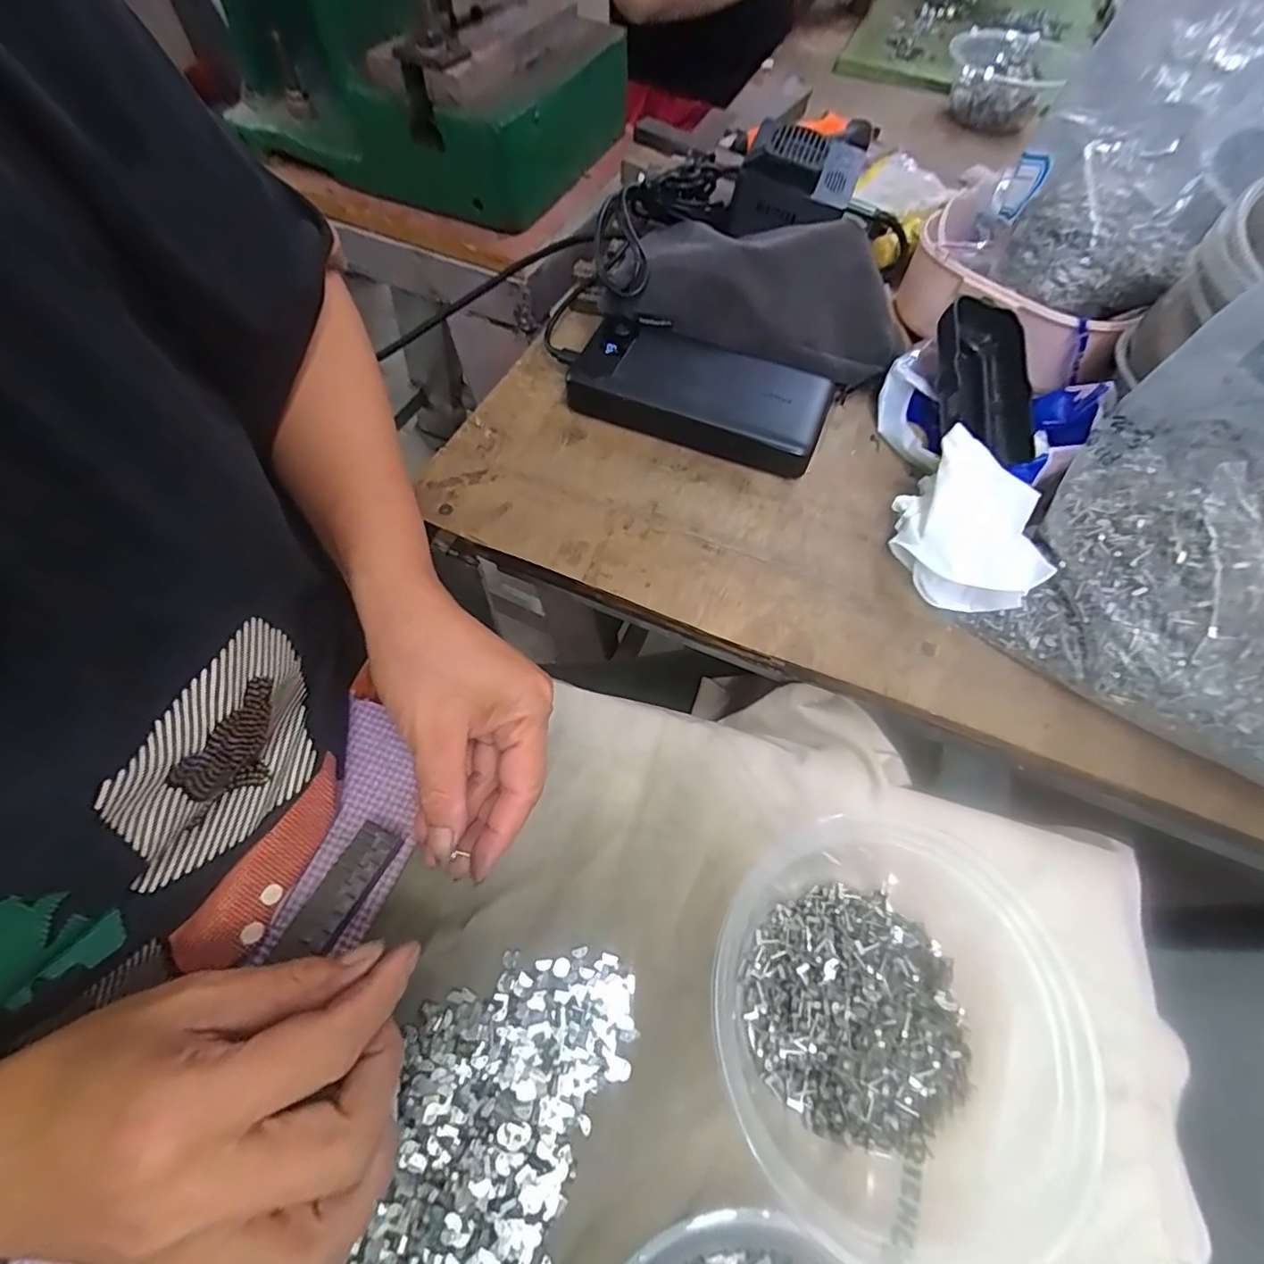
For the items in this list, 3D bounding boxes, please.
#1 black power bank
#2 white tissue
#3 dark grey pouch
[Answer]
[{"bbox_3d":[0.042,-0.151,0.365,0.154,0.023,0.072,21,62,9],"label":"black power bank"},{"bbox_3d":[0.177,-0.055,0.306,0.073,0.048,0.077,29,65,13],"label":"white tissue"},{"bbox_3d":[0.084,-0.224,0.372,0.175,0.034,0.097,21,62,8],"label":"dark grey pouch"}]

